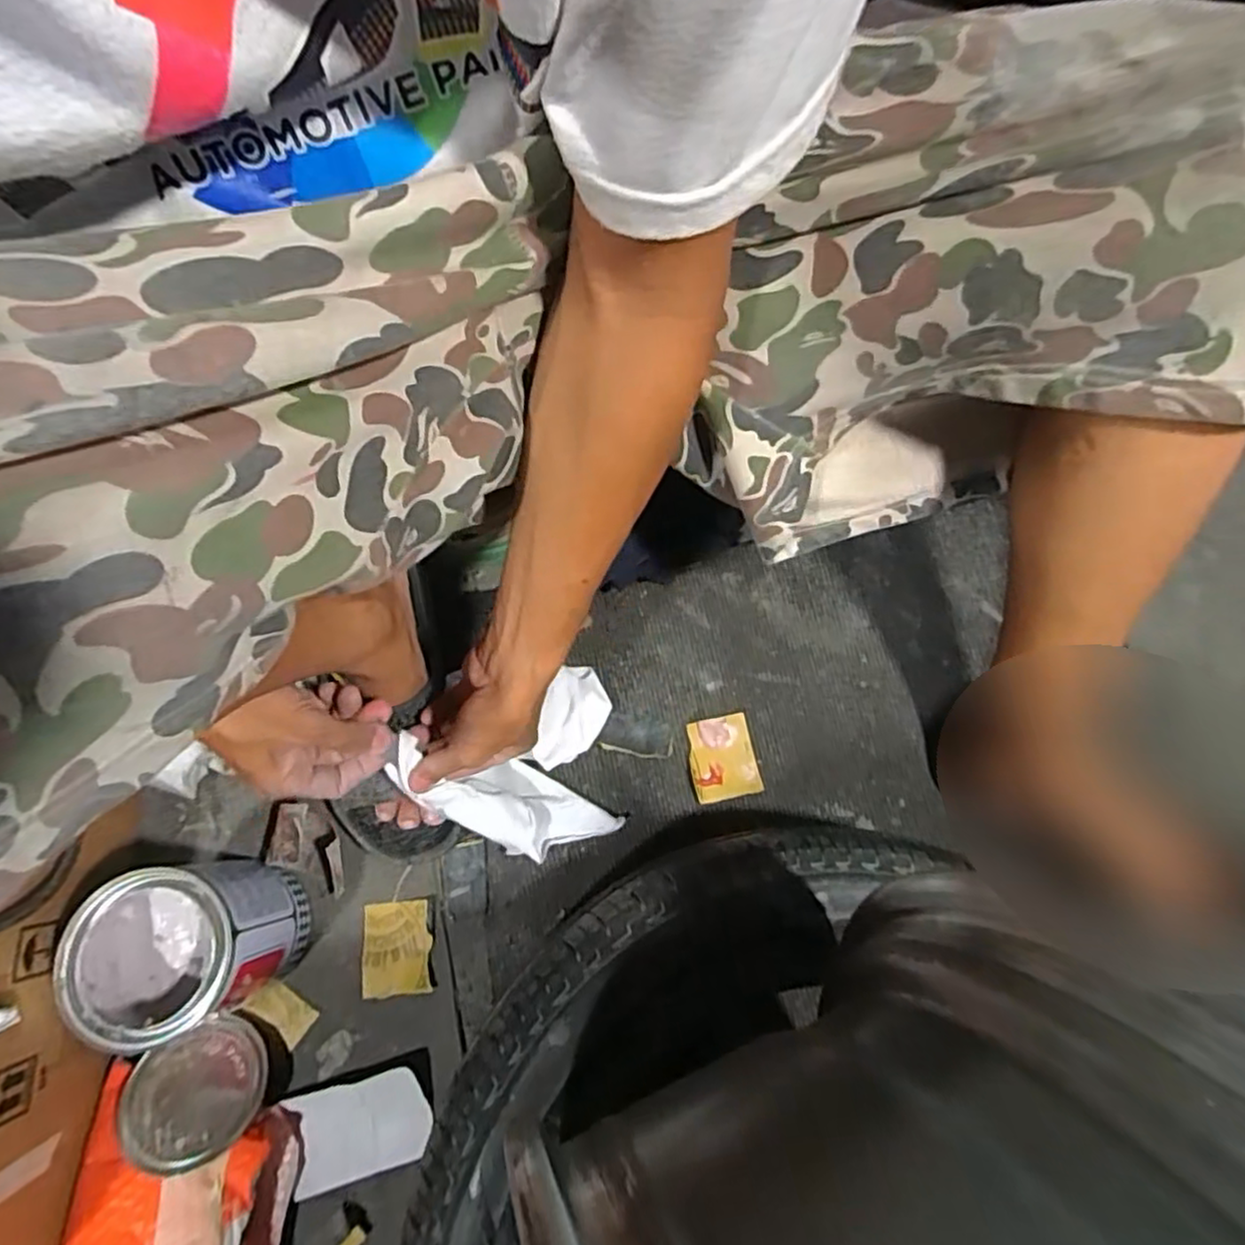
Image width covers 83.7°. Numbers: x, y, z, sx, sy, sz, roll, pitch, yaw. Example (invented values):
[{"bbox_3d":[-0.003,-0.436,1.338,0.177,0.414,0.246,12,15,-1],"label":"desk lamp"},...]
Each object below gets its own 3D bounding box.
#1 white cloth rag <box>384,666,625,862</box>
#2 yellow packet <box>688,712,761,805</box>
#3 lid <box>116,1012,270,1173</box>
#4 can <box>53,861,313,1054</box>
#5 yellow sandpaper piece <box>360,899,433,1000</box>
[{"bbox_3d":[-0.071,0.119,0.538,0.164,0.097,0.126,-28,77,-8],"label":"white cloth rag"},{"bbox_3d":[0.085,0.116,0.596,0.056,0.008,0.068,-10,75,-4],"label":"yellow packet"},{"bbox_3d":[-0.309,0.340,0.501,0.095,0.011,0.085,-22,62,-24],"label":"lid"},{"bbox_3d":[-0.302,0.228,0.493,0.107,0.129,0.107,-2,75,-2],"label":"can"},{"bbox_3d":[-0.180,0.258,0.551,0.054,0.004,0.067,-4,75,-2],"label":"yellow sandpaper piece"}]

